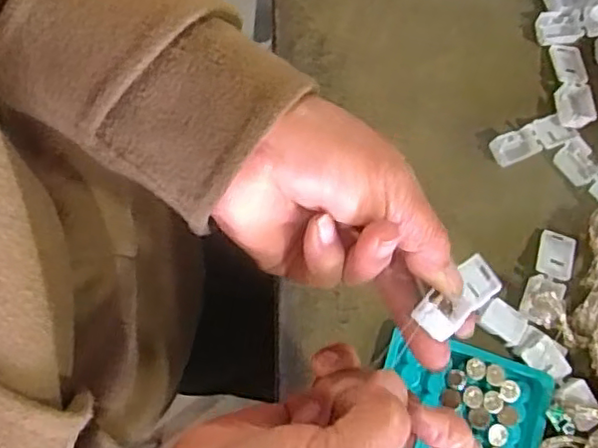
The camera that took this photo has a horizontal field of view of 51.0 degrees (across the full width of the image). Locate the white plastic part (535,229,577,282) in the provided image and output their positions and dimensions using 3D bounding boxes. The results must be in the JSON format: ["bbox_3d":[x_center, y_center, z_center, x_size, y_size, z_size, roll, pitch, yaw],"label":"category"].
[{"bbox_3d":[0.149,0.018,0.360,0.022,0.006,0.027,19,77,-2],"label":"white plastic part"}]

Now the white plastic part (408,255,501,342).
[{"bbox_3d":[0.070,0.031,0.271,0.019,0.008,0.054,52,40,9],"label":"white plastic part"}]

